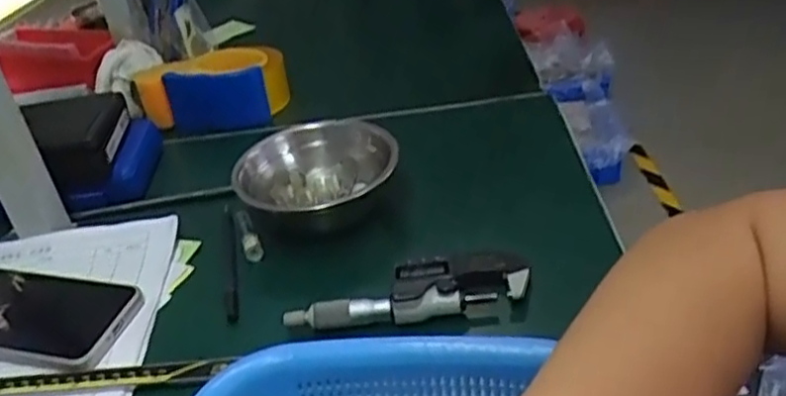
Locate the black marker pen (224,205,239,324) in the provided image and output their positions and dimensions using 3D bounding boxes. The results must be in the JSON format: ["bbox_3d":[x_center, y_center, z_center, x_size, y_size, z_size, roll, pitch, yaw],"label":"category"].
[{"bbox_3d":[-0.124,0.046,0.542,0.009,0.010,0.132,-11,34,-6],"label":"black marker pen"}]

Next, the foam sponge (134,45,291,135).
[{"bbox_3d":[-0.184,-0.112,0.732,0.138,0.061,0.069,1,34,11],"label":"foam sponge"}]

